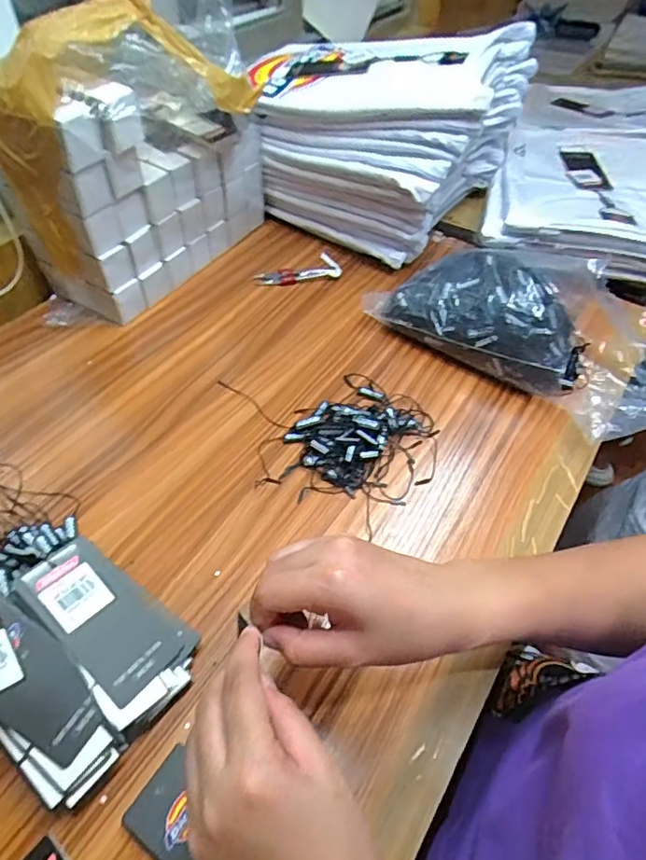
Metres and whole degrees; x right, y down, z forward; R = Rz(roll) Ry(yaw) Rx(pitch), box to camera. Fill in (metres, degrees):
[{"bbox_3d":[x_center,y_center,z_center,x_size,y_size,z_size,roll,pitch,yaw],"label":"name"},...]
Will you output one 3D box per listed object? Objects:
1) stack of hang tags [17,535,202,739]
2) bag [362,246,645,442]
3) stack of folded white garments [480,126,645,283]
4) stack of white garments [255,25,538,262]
[{"bbox_3d":[-0.143,0.135,0.353,0.115,0.060,0.067,32,56,22],"label":"stack of hang tags"},{"bbox_3d":[0.224,-0.118,0.560,0.315,0.088,0.169,36,57,24],"label":"bag"},{"bbox_3d":[0.380,-0.353,0.736,0.269,0.046,0.407,13,51,8],"label":"stack of folded white garments"},{"bbox_3d":[0.071,-0.401,0.716,0.315,0.201,0.302,24,53,16],"label":"stack of white garments"}]

